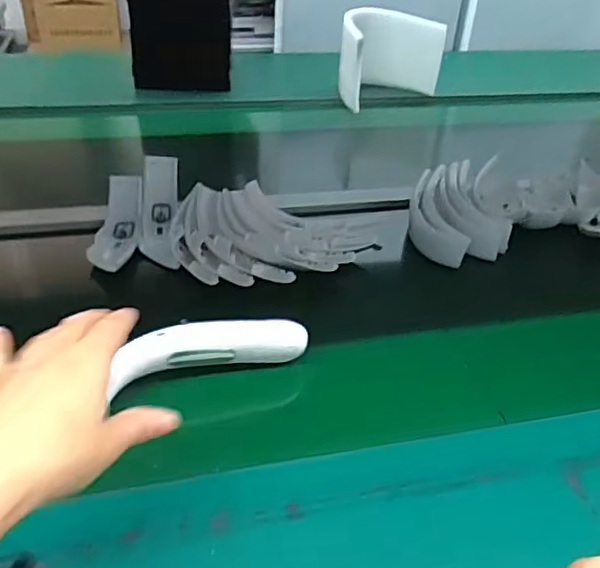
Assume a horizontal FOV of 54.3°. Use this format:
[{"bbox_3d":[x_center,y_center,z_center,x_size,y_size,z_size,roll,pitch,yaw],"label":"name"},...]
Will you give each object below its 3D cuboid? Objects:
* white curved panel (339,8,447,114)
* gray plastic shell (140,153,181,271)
[{"bbox_3d":[0.168,-0.419,1.097,0.191,0.141,0.164,11,36,9],"label":"white curved panel"},{"bbox_3d":[-0.171,-0.083,0.714,0.045,0.052,0.174,-3,55,-10],"label":"gray plastic shell"}]

